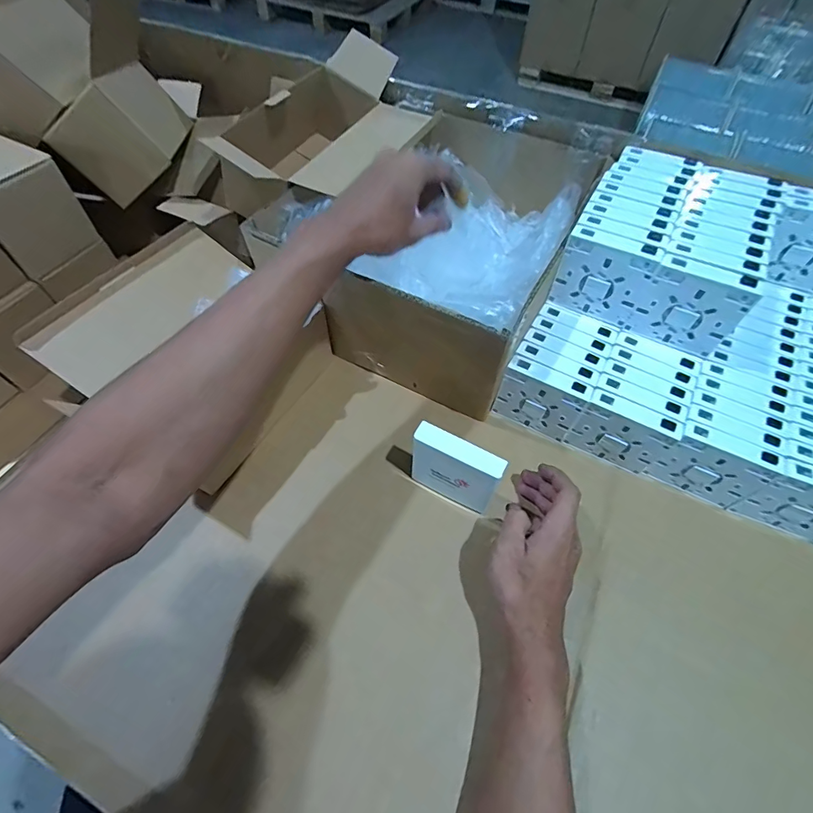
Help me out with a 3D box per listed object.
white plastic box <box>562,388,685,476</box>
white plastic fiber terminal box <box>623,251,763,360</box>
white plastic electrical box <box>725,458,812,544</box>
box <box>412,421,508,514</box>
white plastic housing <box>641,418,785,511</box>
[{"bbox_3d":[0.218,0.030,0.438,0.085,0.085,0.019,26,57,18],"label":"white plastic box"},{"bbox_3d":[0.276,-0.095,0.418,0.086,0.090,0.018,26,57,18],"label":"white plastic fiber terminal box"},{"bbox_3d":[0.375,0.094,0.400,0.087,0.086,0.017,21,56,15],"label":"white plastic electrical box"},{"bbox_3d":[0.047,0.063,0.410,0.083,0.082,0.024,27,58,19],"label":"box"},{"bbox_3d":[0.298,0.060,0.421,0.084,0.086,0.020,20,56,14],"label":"white plastic housing"}]

